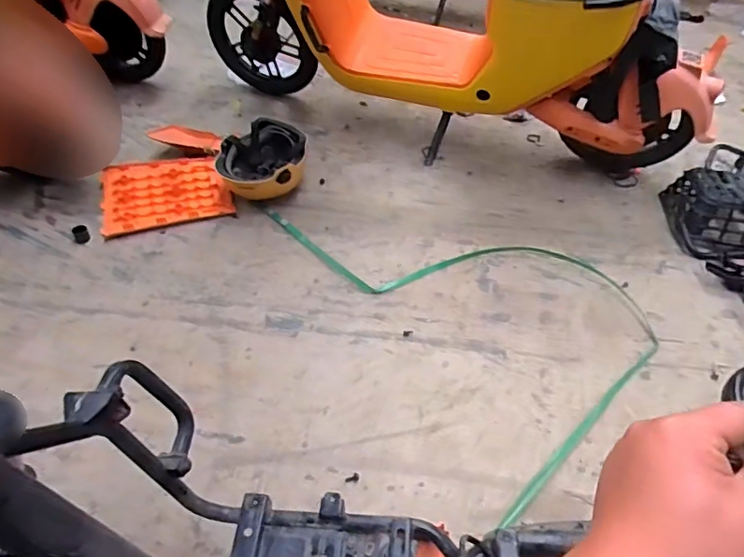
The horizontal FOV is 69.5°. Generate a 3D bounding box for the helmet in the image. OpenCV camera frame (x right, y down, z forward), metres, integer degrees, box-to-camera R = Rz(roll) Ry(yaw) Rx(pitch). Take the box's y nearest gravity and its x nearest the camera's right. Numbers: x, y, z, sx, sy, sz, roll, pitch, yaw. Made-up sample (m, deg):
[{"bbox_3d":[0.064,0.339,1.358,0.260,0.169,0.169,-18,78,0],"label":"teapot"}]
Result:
[{"bbox_3d":[-0.306,-0.326,1.545,0.236,0.159,0.229,14,47,10],"label":"helmet"}]

